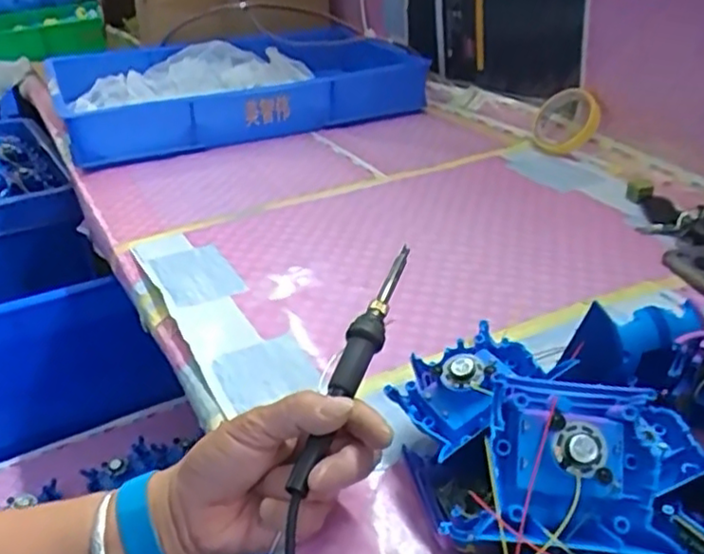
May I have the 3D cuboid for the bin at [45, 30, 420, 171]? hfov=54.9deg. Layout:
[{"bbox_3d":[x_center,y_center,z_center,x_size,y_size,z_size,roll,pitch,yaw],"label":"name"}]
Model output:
[{"bbox_3d":[-0.187,-0.310,1.084,0.536,0.093,0.402,-9,29,-10],"label":"bin"}]

